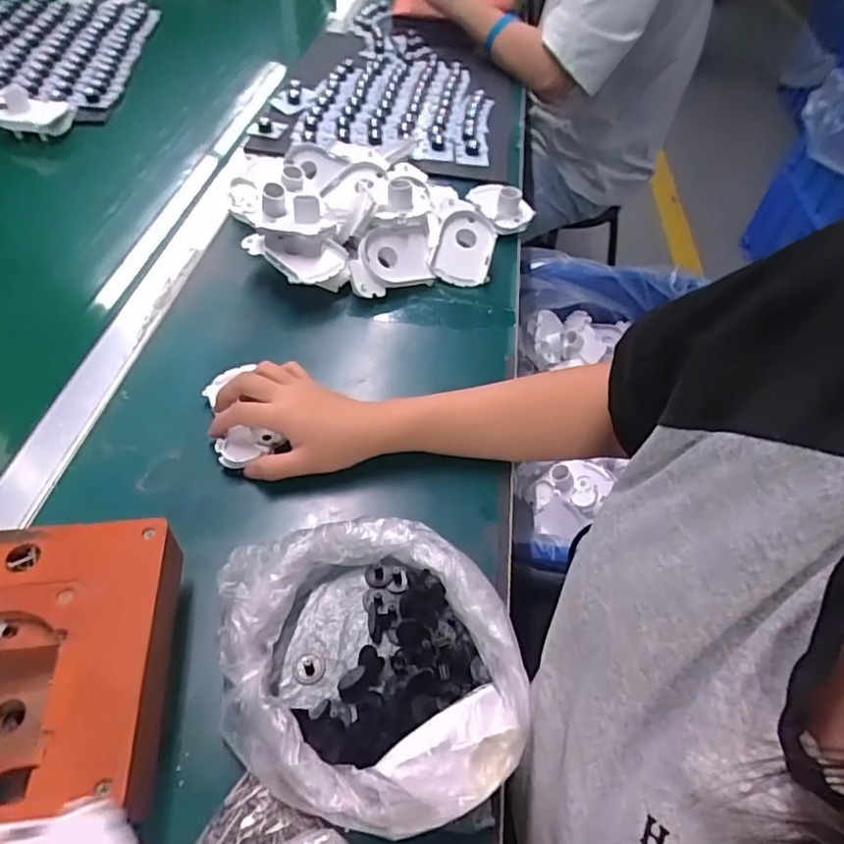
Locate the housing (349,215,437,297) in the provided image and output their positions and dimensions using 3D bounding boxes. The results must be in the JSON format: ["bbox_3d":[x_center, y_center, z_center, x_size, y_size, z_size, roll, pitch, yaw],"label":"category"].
[{"bbox_3d":[-0.031,-0.178,0.620,0.107,0.058,0.069,-20,55,-21],"label":"housing"}]

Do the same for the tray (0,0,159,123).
[{"bbox_3d":[-0.635,-0.588,0.897,0.351,0.022,0.454,0,50,-7],"label":"tray"}]

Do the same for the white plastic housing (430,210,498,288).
[{"bbox_3d":[0.048,-0.194,0.643,0.064,0.018,0.088,11,81,-5],"label":"white plastic housing"}]

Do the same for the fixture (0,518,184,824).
[{"bbox_3d":[-0.217,0.142,0.321,0.162,0.075,0.154,1,50,-6],"label":"fixture"}]

